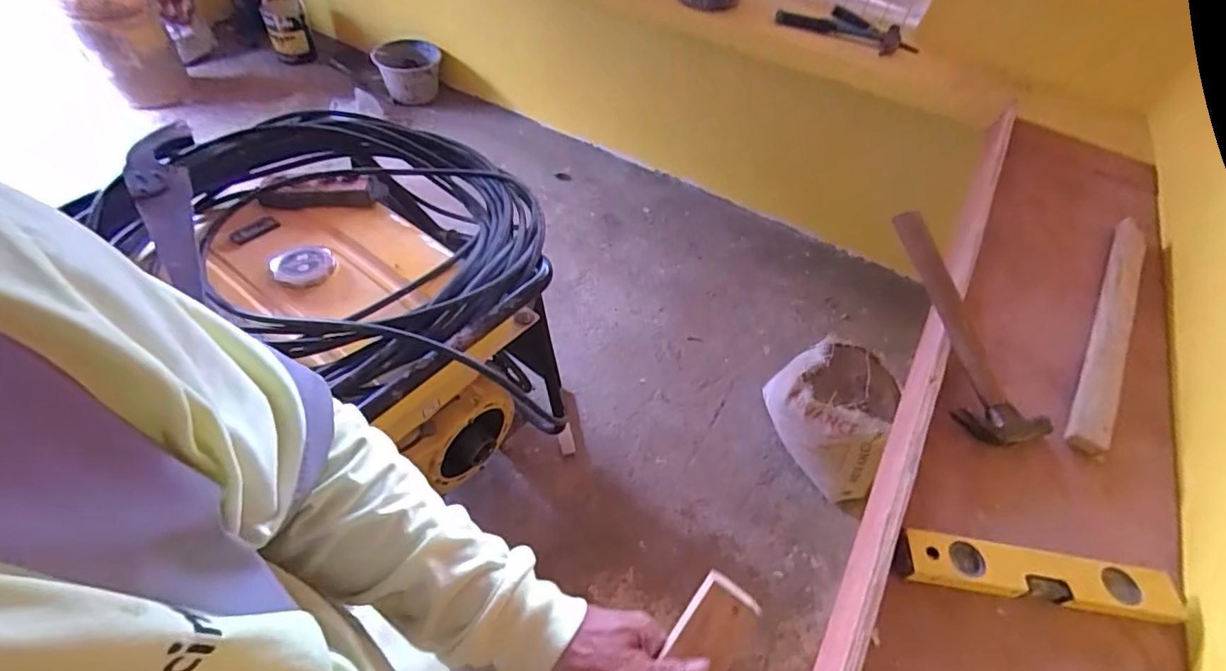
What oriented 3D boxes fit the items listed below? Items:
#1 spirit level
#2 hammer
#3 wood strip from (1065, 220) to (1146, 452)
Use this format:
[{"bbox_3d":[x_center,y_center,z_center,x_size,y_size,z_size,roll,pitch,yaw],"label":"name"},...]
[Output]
[{"bbox_3d":[0.447,0.254,0.601,0.283,0.024,0.055,10,50,2],"label":"spirit level"},{"bbox_3d":[0.469,-0.019,0.768,0.112,0.039,0.340,-9,69,-9],"label":"hammer"},{"bbox_3d":[0.760,-0.022,0.854,0.041,0.019,0.558,32,54,19],"label":"wood strip"}]

